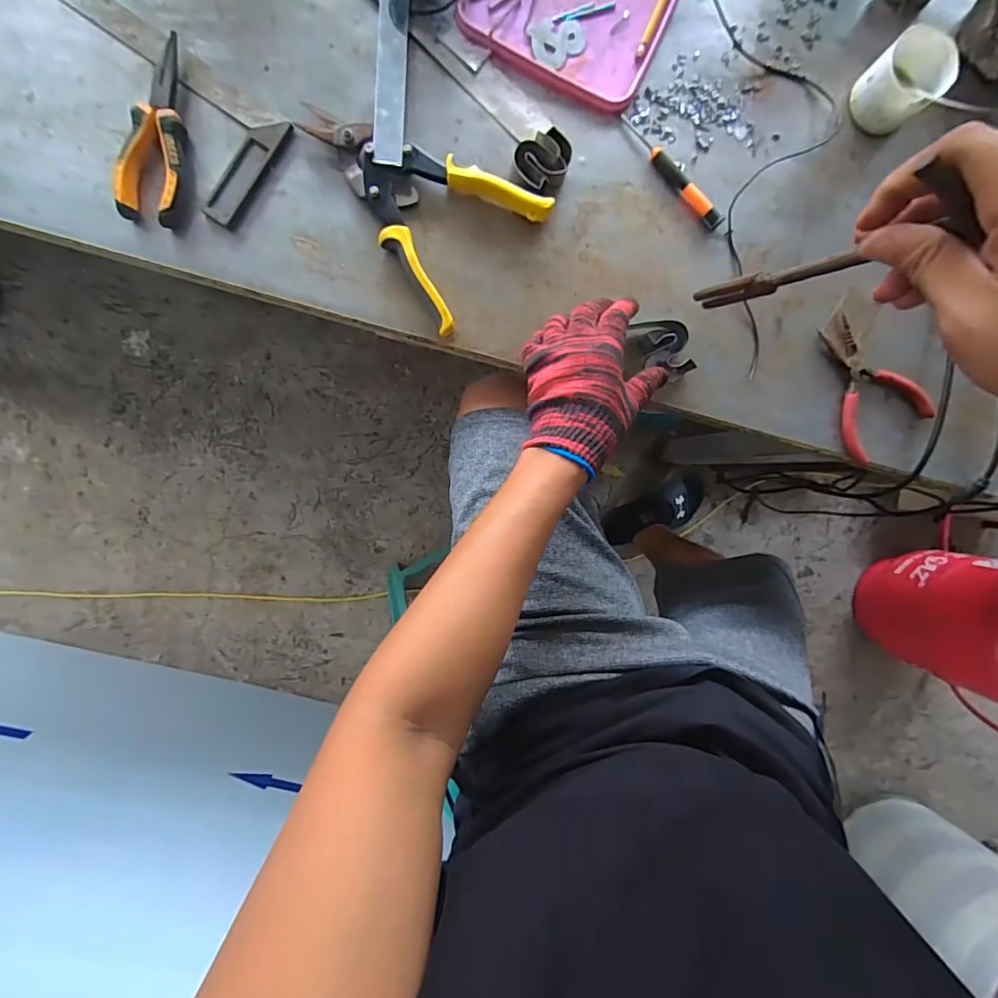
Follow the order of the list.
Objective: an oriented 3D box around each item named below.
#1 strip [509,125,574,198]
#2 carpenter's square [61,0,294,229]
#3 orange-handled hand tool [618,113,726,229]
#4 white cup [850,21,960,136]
[{"bbox_3d":[0.040,-0.311,0.475,0.055,0.027,0.043,-35,96,-1],"label":"strip"},{"bbox_3d":[-0.316,-0.362,0.452,0.244,0.013,0.108,35,91,-6],"label":"carpenter's square"},{"bbox_3d":[0.169,-0.320,0.493,0.138,0.015,0.019,44,90,-6],"label":"orange-handled hand tool"},{"bbox_3d":[0.387,-0.400,0.490,0.067,0.053,0.065,0,94,-5],"label":"white cup"}]

